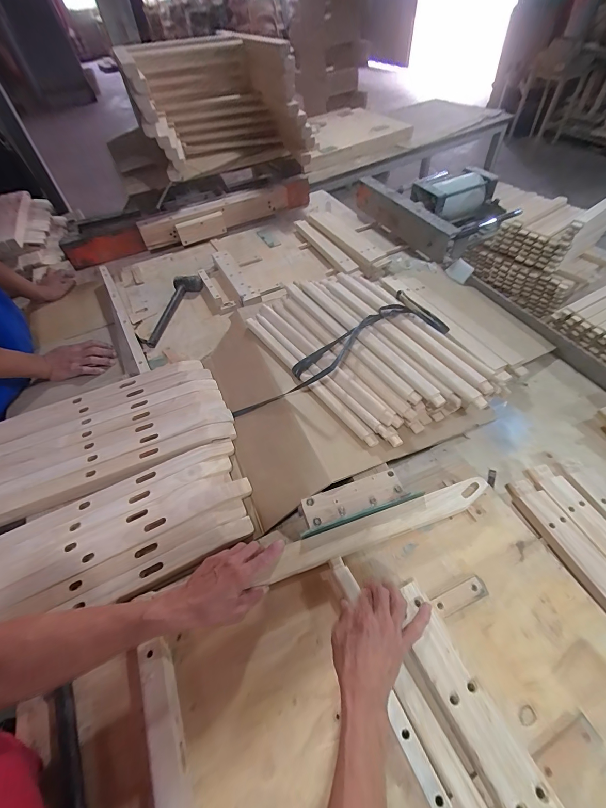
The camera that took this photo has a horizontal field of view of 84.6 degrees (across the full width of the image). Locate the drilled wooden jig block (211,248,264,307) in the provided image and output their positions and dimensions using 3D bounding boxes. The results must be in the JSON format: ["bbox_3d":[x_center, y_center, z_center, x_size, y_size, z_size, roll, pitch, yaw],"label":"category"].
[{"bbox_3d":[-0.203,-0.382,1.028,0.064,0.039,0.327,-25,56,-14],"label":"drilled wooden jig block"}]

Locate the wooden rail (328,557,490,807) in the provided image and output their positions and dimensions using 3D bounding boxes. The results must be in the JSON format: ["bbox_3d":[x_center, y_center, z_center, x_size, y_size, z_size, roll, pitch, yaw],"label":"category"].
[{"bbox_3d":[0.150,0.391,0.406,0.028,0.020,0.422,-25,56,-15],"label":"wooden rail"}]

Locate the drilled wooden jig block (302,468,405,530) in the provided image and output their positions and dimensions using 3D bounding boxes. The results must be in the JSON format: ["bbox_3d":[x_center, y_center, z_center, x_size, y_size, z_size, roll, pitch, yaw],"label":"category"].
[{"bbox_3d":[0.083,0.159,0.559,0.165,0.022,0.051,-16,54,-8],"label":"drilled wooden jig block"}]

